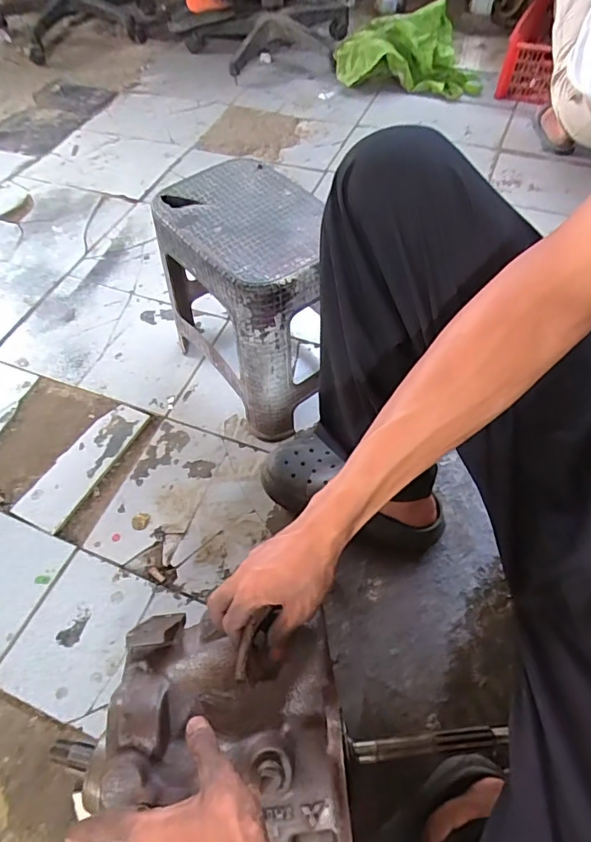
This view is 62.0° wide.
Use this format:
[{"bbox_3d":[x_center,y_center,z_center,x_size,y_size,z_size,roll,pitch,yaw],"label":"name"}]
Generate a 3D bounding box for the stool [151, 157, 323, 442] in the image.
[{"bbox_3d":[-0.061,-0.189,0.795,0.204,0.301,0.298,-34,62,-19],"label":"stool"}]

